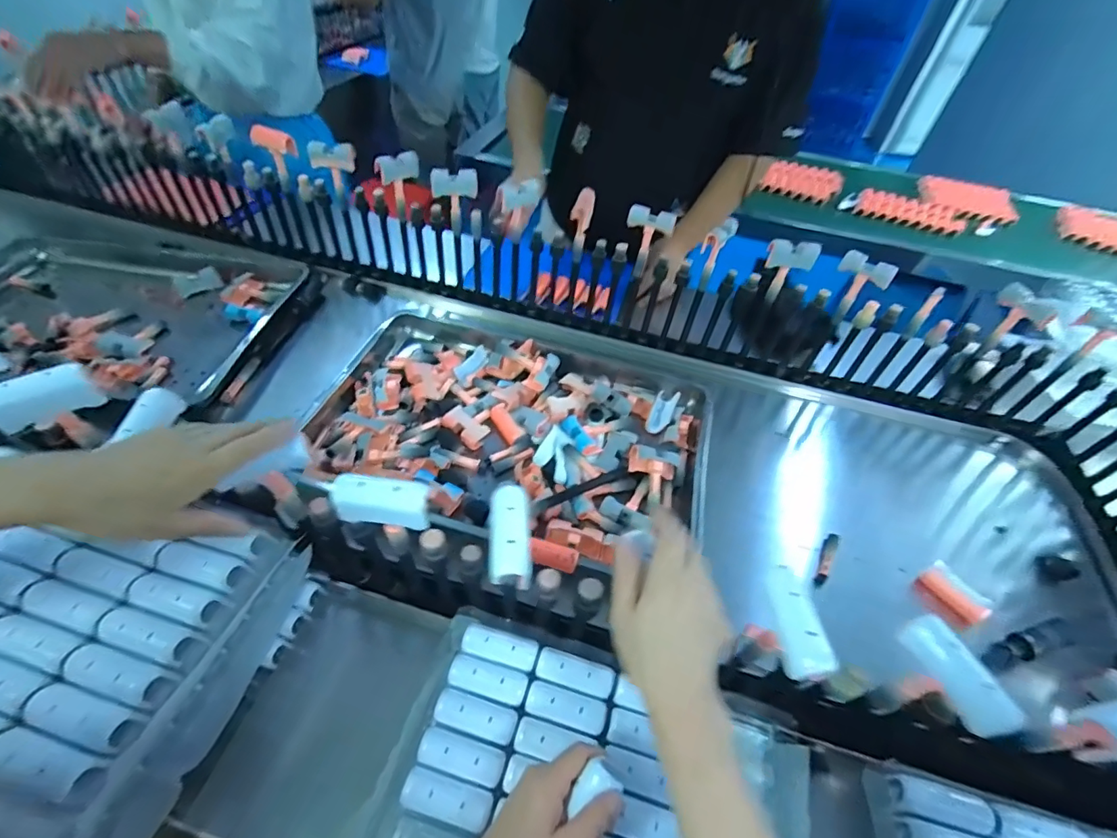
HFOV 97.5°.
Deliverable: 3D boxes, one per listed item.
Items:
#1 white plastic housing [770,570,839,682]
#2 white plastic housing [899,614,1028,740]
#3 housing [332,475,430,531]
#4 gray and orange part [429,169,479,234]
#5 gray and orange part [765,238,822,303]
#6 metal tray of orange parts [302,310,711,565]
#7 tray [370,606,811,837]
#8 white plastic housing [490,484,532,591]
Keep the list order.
[{"bbox_3d":[0.176,0.150,0.361,0.027,0.021,0.073,-4,66,-7],"label":"white plastic housing"},{"bbox_3d":[0.295,0.187,0.360,0.027,0.036,0.079,19,31,-30],"label":"white plastic housing"},{"bbox_3d":[-0.148,0.071,0.415,0.078,0.044,0.023,7,48,3],"label":"housing"},{"bbox_3d":[-0.182,-0.387,0.877,0.082,0.113,0.025,-12,50,-14],"label":"gray and orange part"},{"bbox_3d":[0.372,-0.242,0.807,0.085,0.106,0.027,-2,48,-6],"label":"gray and orange part"},{"bbox_3d":[-0.060,0.003,0.794,0.585,0.060,0.413,14,49,9],"label":"metal tray of orange parts"},{"bbox_3d":[0.027,0.348,0.422,0.363,0.039,0.281,16,49,10],"label":"tray"},{"bbox_3d":[-0.039,0.090,0.387,0.030,0.016,0.081,-2,62,-6],"label":"white plastic housing"}]

